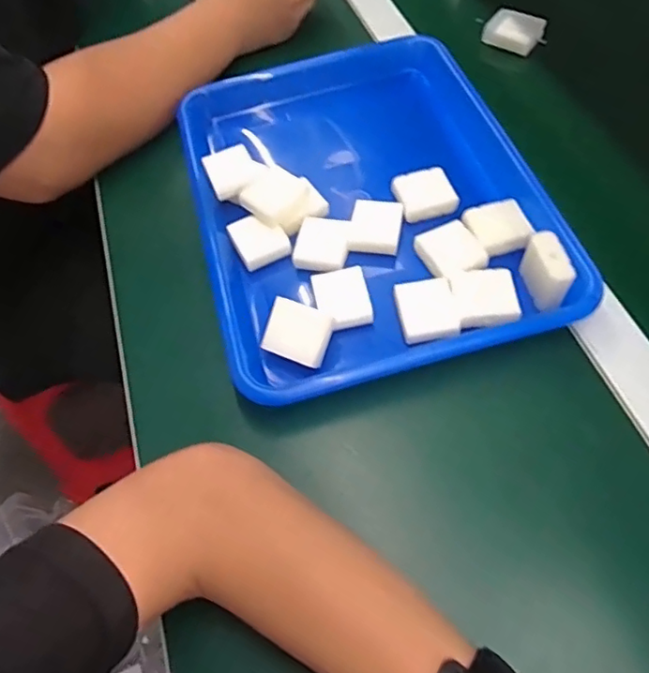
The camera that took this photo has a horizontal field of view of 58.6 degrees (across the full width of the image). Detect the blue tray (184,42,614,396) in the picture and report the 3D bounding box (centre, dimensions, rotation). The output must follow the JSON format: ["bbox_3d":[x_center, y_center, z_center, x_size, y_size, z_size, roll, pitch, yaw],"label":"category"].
[{"bbox_3d":[0.027,-0.118,0.459,0.248,0.043,0.337,-15,57,-5],"label":"blue tray"}]

